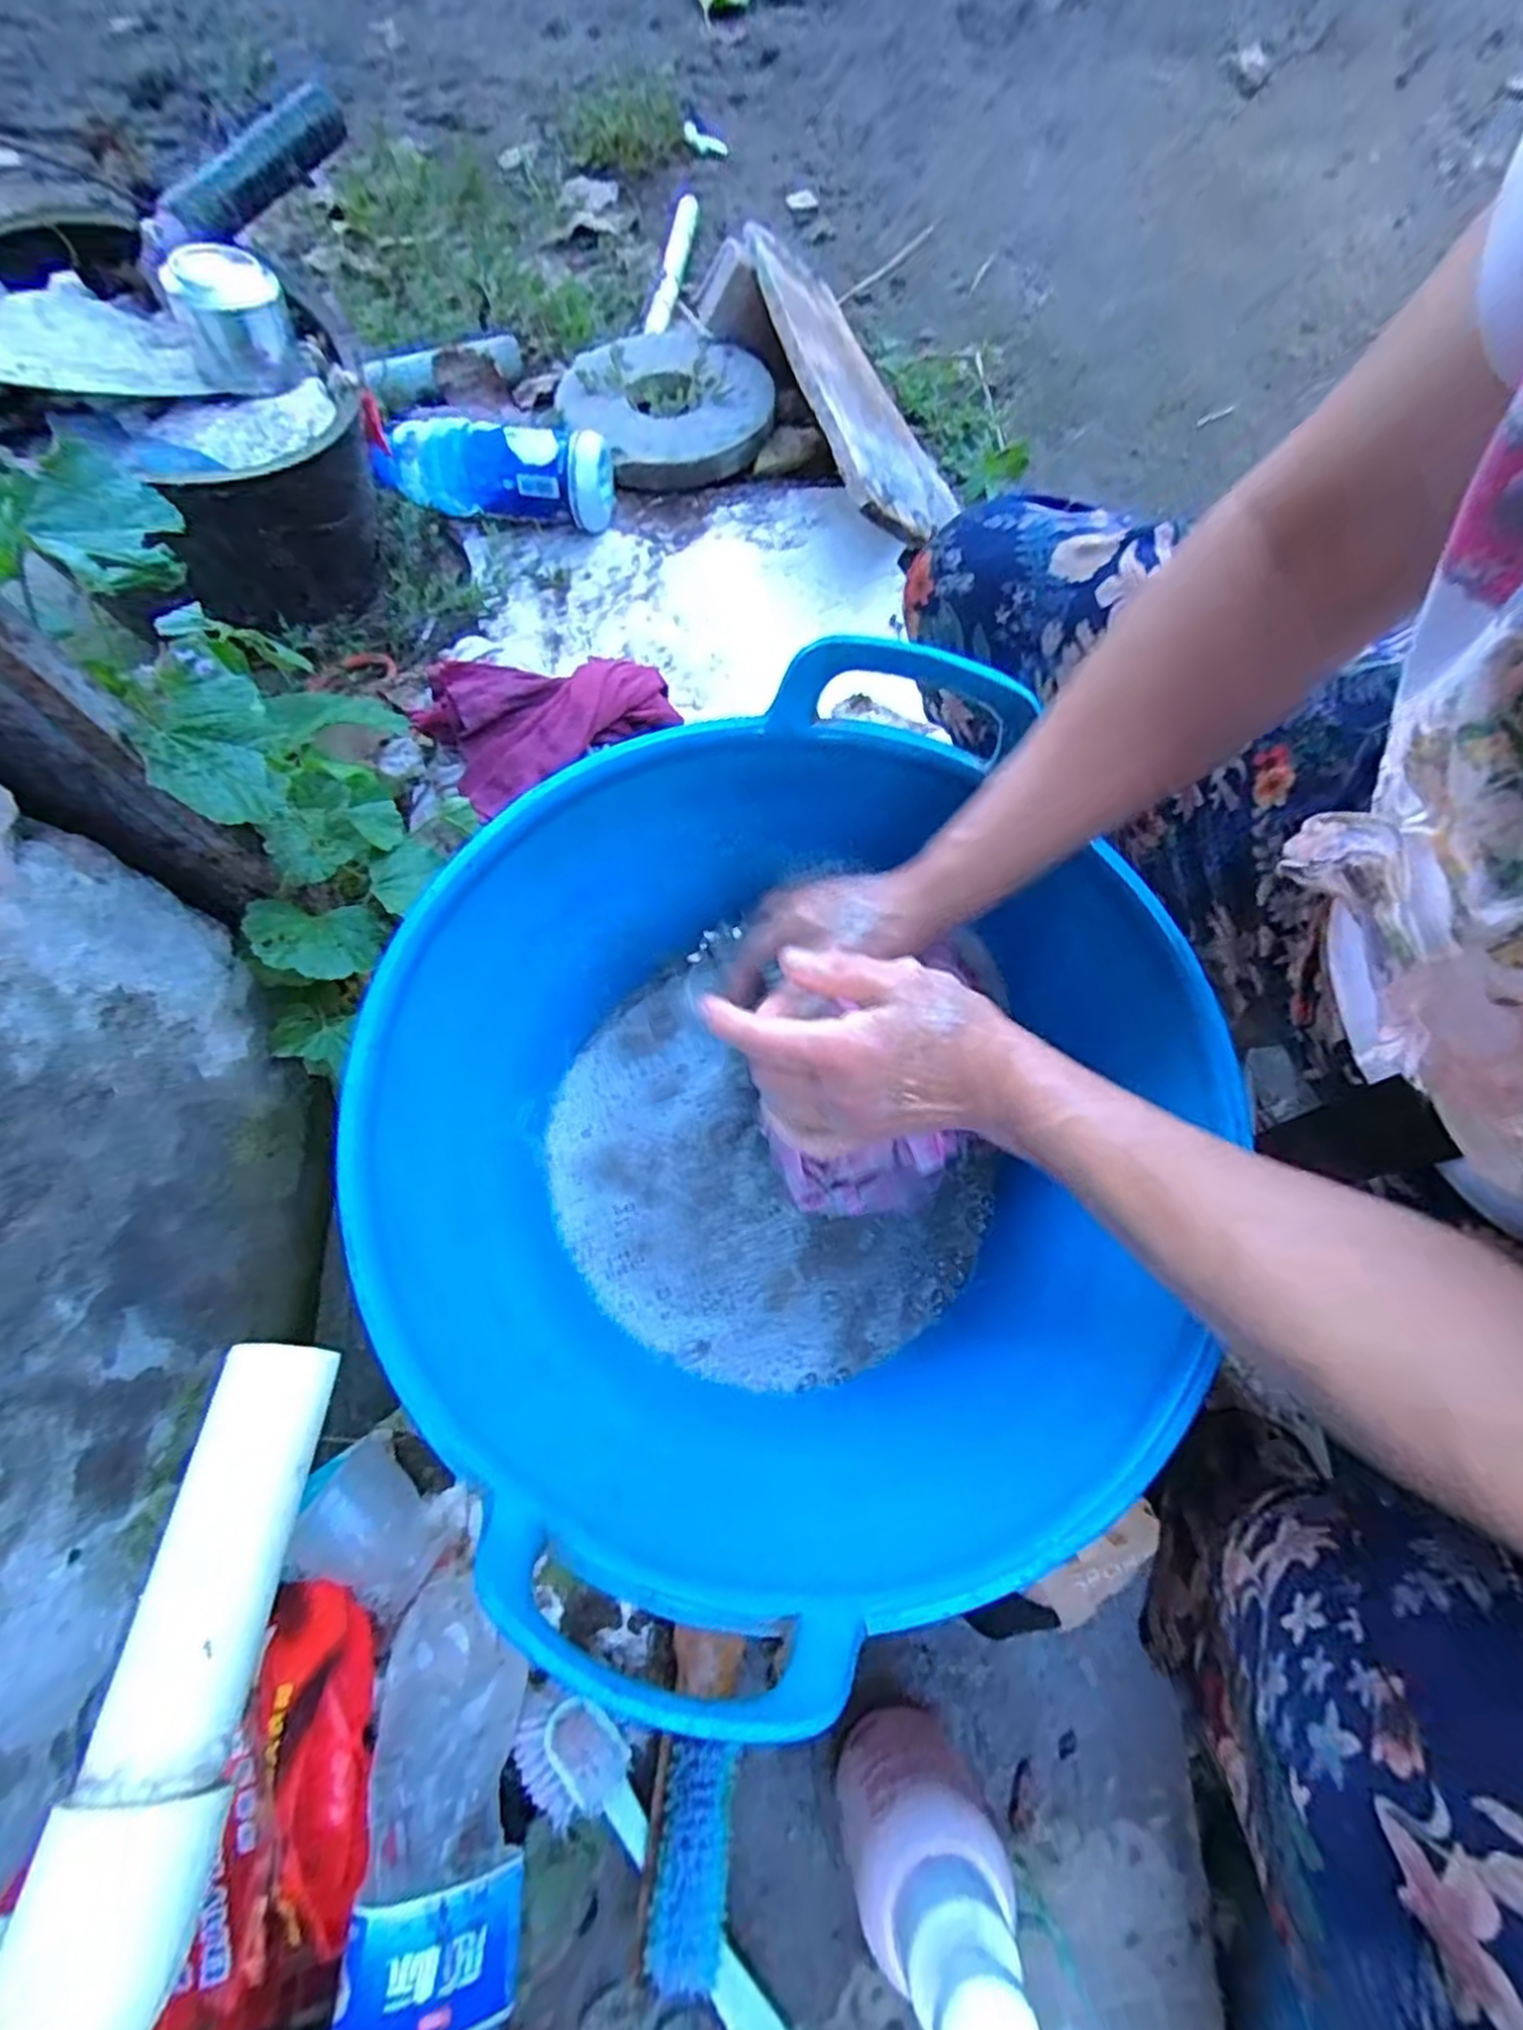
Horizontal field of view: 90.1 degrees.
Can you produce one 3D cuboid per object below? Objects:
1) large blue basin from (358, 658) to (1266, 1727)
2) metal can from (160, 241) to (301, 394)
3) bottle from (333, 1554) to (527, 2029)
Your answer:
[{"bbox_3d":[0.010,0.055,0.393,0.366,0.204,0.382,0,72,-2],"label":"large blue basin"},{"bbox_3d":[-0.338,-0.450,0.493,0.065,0.060,0.066,-27,75,-10],"label":"metal can"},{"bbox_3d":[-0.148,0.374,0.364,0.066,0.071,0.169,-3,72,-3],"label":"bottle"}]

